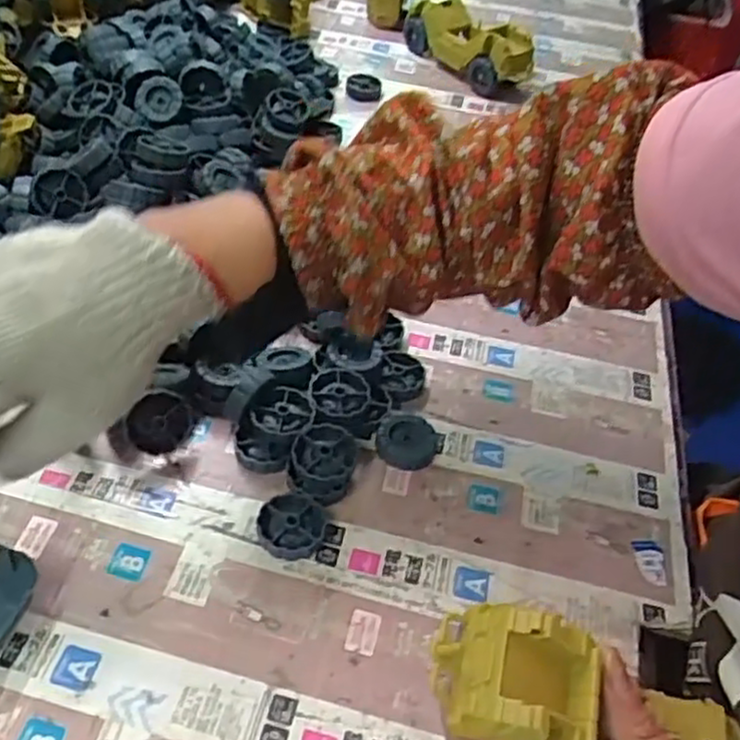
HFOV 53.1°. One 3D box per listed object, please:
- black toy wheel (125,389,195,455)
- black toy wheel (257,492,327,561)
[{"bbox_3d":[-0.125,0.033,0.444,0.038,0.036,0.019,-47,27,-21],"label":"black toy wheel"},{"bbox_3d":[-0.046,0.090,0.430,0.038,0.010,0.040,4,48,-5],"label":"black toy wheel"}]

